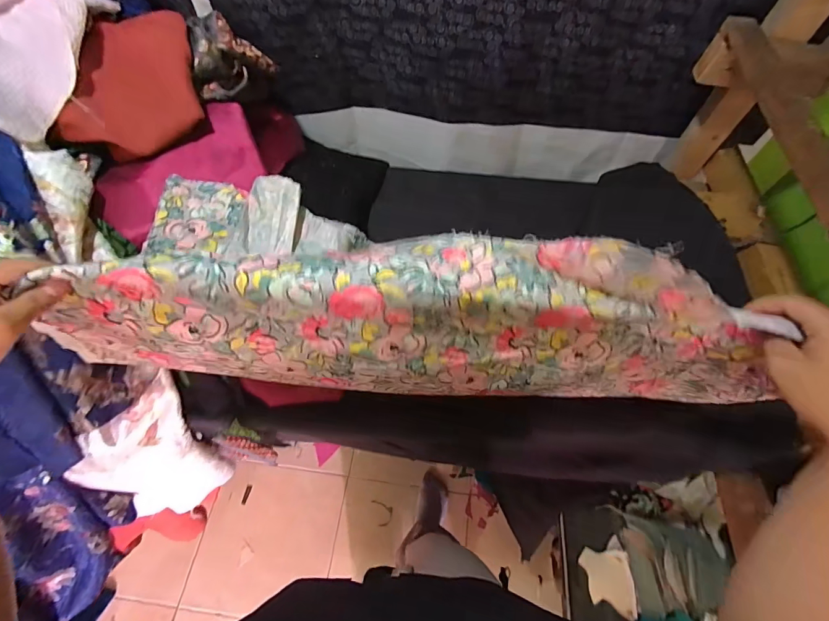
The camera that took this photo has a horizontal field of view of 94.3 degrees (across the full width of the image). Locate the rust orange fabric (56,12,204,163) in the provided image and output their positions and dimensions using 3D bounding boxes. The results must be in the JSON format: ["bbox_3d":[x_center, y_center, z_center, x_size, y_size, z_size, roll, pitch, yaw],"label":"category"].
[{"bbox_3d":[-0.370,-0.306,0.519,0.135,0.071,0.231,-7,60,-1],"label":"rust orange fabric"}]

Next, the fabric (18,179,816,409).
[{"bbox_3d":[0.018,0.009,0.362,0.637,0.212,0.086,6,60,-5],"label":"fabric"}]

